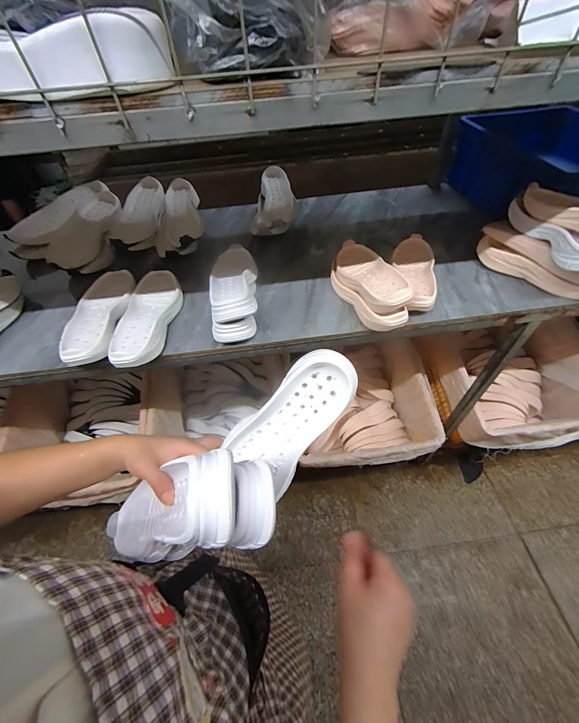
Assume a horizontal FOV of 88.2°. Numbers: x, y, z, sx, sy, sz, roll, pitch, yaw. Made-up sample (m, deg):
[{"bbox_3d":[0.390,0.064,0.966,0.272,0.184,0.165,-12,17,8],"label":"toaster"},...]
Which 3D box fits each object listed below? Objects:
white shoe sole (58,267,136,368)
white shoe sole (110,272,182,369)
[{"bbox_3d":[-0.413,-0.110,0.646,0.121,0.038,0.302,-4,51,0],"label":"white shoe sole"},{"bbox_3d":[-0.301,-0.106,0.641,0.116,0.038,0.298,-5,51,0],"label":"white shoe sole"}]

